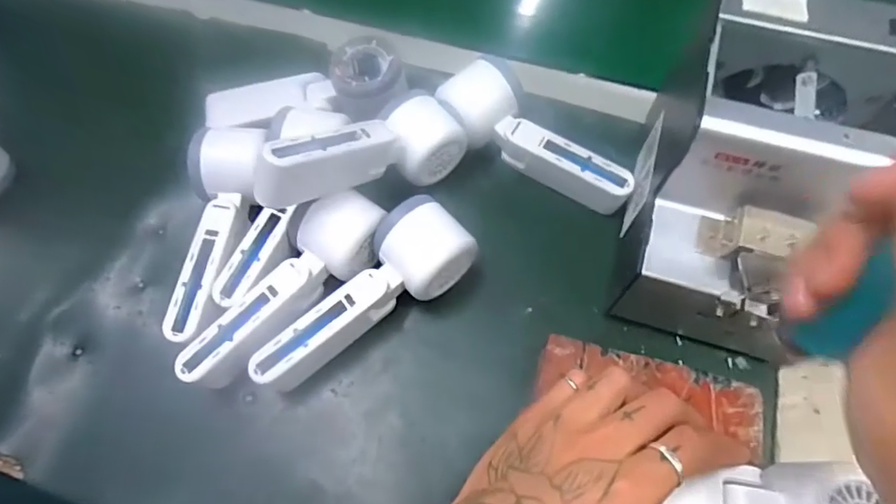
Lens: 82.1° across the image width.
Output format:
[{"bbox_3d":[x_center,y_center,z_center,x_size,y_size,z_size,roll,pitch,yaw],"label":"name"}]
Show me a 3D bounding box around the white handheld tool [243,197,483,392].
[{"bbox_3d":[-0.054,0.035,0.350,0.056,0.056,0.162,40,71,18],"label":"white handheld tool"}]

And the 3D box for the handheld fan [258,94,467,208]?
[{"bbox_3d":[-0.059,-0.070,0.361,0.168,0.047,0.053,-24,62,-39],"label":"handheld fan"}]

